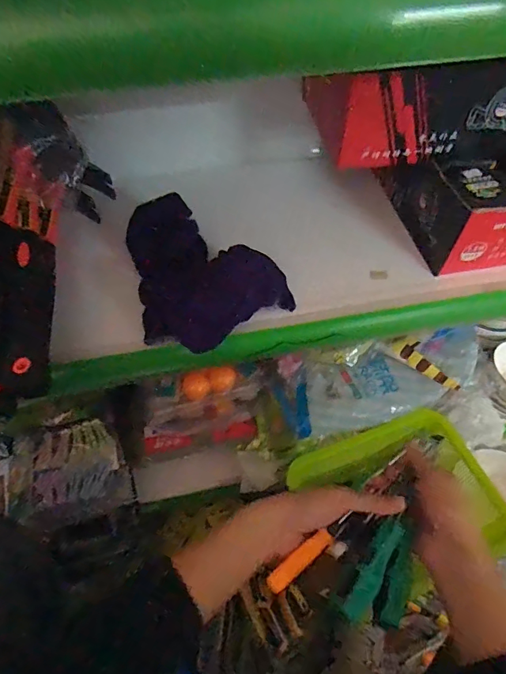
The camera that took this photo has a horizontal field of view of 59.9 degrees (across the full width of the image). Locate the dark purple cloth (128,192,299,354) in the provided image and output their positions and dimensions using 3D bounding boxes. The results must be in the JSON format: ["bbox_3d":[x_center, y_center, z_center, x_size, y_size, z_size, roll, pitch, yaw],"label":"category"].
[{"bbox_3d":[-0.047,-0.074,0.476,0.162,0.067,0.159,-13,57,-9],"label":"dark purple cloth"}]

